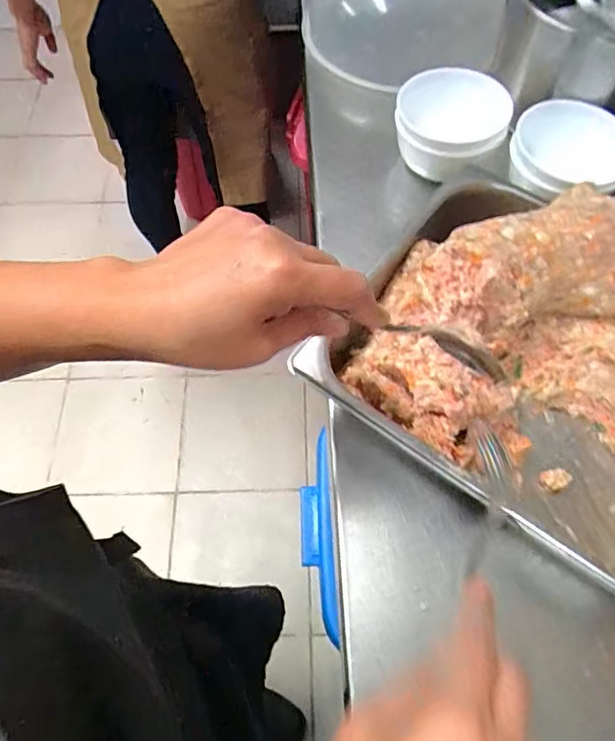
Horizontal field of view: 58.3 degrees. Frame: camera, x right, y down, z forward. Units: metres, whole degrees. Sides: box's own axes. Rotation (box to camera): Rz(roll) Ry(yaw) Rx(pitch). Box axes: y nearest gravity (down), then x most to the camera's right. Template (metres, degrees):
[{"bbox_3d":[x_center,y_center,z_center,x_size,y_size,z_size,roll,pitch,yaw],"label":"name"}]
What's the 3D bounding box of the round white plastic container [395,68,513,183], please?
[{"bbox_3d":[0.138,-0.240,0.540,0.100,0.066,0.088,-3,63,-1],"label":"round white plastic container"}]

